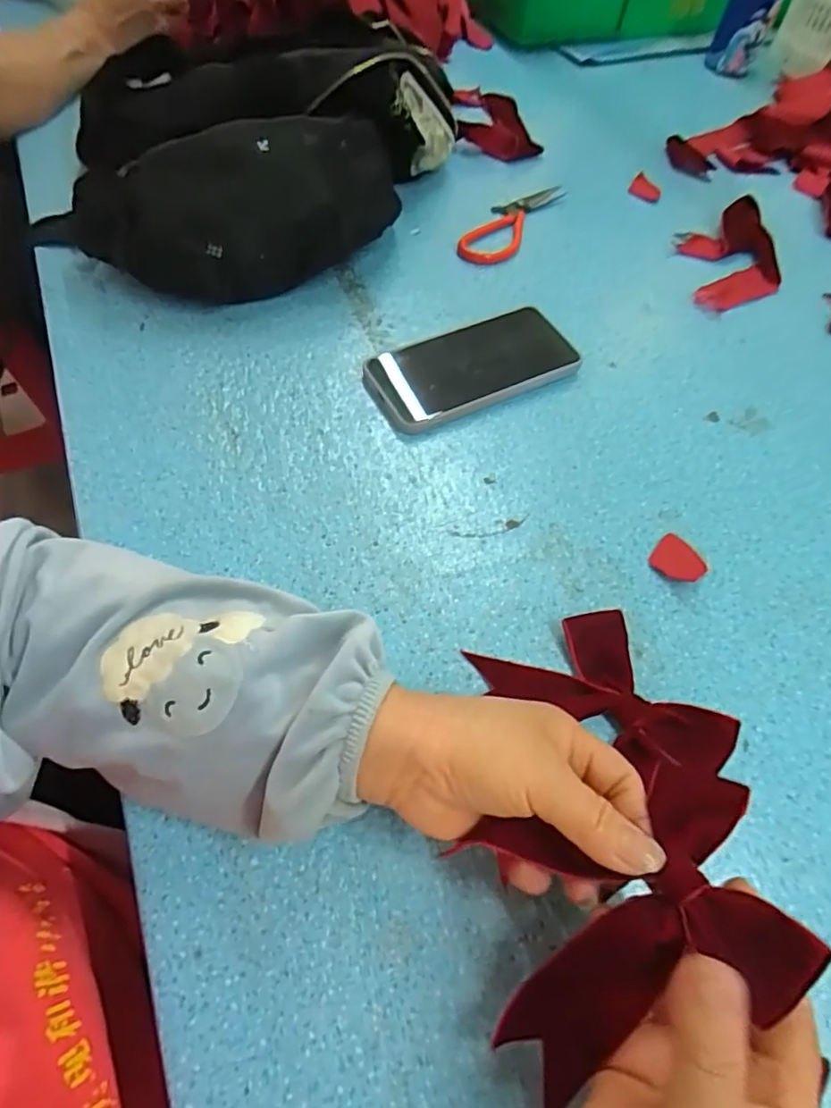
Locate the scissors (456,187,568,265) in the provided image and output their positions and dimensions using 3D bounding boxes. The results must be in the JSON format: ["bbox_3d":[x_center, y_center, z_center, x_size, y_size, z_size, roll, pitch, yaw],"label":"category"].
[{"bbox_3d":[0.095,-0.329,0.575,0.048,0.005,0.159,30,62,12],"label":"scissors"}]

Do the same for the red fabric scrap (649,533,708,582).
[{"bbox_3d":[0.178,0.004,0.393,0.034,0.004,0.034,2,60,-3],"label":"red fabric scrap"}]

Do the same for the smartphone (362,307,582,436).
[{"bbox_3d":[0.044,-0.149,0.465,0.162,0.015,0.079,-23,65,-17],"label":"smartphone"}]

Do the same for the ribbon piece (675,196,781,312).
[{"bbox_3d":[0.305,-0.294,0.568,0.090,0.020,0.148,1,60,-4],"label":"ribbon piece"}]

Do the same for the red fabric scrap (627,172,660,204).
[{"bbox_3d":[0.248,-0.393,0.629,0.033,0.010,0.030,28,62,11],"label":"red fabric scrap"}]

